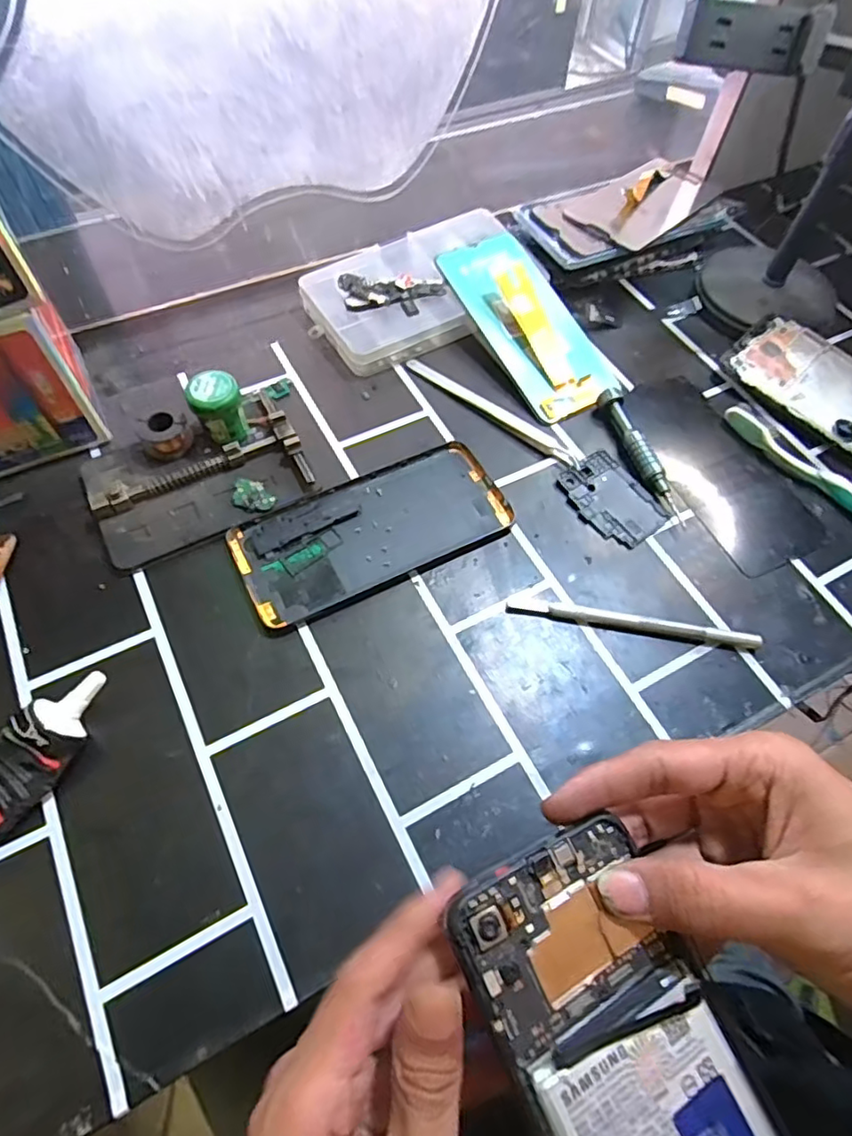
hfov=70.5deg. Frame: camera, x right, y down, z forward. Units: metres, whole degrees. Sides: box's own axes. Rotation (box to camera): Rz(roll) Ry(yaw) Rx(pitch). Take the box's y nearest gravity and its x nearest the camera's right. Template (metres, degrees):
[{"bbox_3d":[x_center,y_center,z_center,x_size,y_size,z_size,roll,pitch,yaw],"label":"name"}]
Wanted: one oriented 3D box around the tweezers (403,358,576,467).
[{"bbox_3d":[0.044,-0.109,0.413,0.142,0.005,0.012,37,65,18],"label":"tweezers"}]

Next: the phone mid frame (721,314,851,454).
[{"bbox_3d":[0.286,-0.120,0.419,0.070,0.006,0.153,-43,73,-11],"label":"phone mid frame"}]

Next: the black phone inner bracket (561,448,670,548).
[{"bbox_3d":[0.118,-0.044,0.382,0.045,0.004,0.065,-29,65,-17],"label":"black phone inner bracket"}]

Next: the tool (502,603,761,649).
[{"bbox_3d":[0.116,0.030,0.340,0.137,0.008,0.009,10,60,4],"label":"tool"}]

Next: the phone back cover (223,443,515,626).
[{"bbox_3d":[-0.032,-0.025,0.365,0.160,0.004,0.073,-24,64,-15],"label":"phone back cover"}]

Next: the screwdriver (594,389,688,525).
[{"bbox_3d":[0.140,-0.074,0.392,0.013,0.013,0.106,-16,62,-11],"label":"screwdriver"}]

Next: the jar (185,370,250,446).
[{"bbox_3d":[-0.128,-0.098,0.375,0.029,0.037,0.031,1,60,-2],"label":"jar"}]

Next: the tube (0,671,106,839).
[{"bbox_3d":[-0.194,0.087,0.282,0.044,0.030,0.095,32,64,15],"label":"tube"}]

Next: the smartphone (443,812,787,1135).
[{"bbox_3d":[0.071,0.165,0.185,0.070,0.013,0.158,-26,75,-14],"label":"smartphone"}]

